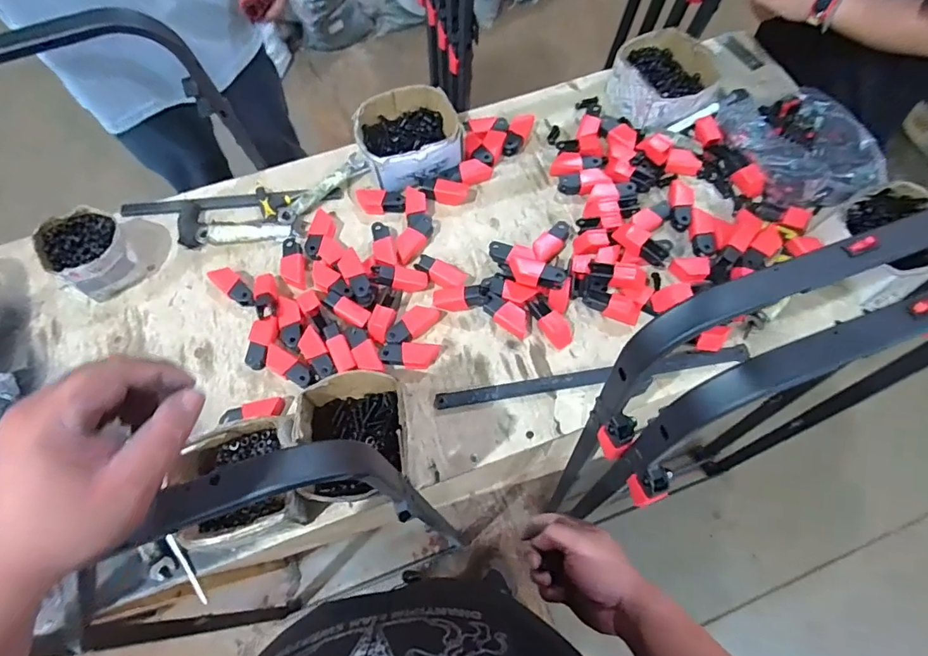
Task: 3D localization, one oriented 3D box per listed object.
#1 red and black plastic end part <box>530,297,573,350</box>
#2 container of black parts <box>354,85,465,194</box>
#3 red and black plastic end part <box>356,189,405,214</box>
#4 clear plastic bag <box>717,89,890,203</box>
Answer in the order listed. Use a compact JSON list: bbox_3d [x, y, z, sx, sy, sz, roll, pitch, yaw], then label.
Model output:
[{"bbox_3d":[0.132,-0.007,0.734,0.038,0.026,0.082,-39,94,-13],"label":"red and black plastic end part"},{"bbox_3d":[-0.095,-0.340,0.851,0.180,0.061,0.171,-23,70,-7],"label":"container of black parts"},{"bbox_3d":[-0.142,-0.214,0.821,0.084,0.018,0.043,-1,68,1],"label":"red and black plastic end part"},{"bbox_3d":[0.611,-0.334,0.869,0.225,0.038,0.274,-20,69,-6],"label":"clear plastic bag"}]

